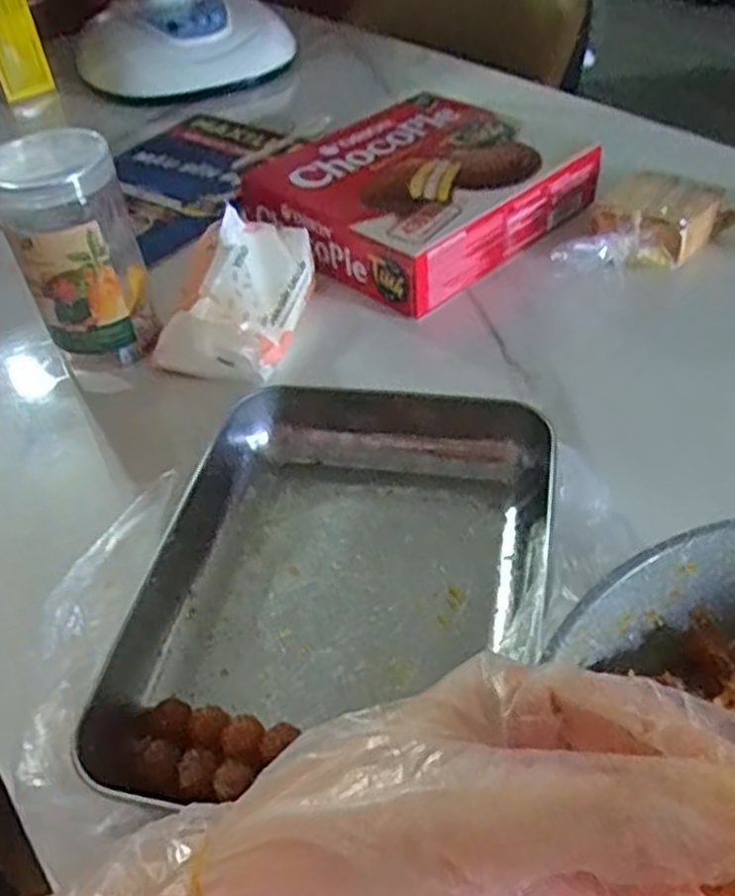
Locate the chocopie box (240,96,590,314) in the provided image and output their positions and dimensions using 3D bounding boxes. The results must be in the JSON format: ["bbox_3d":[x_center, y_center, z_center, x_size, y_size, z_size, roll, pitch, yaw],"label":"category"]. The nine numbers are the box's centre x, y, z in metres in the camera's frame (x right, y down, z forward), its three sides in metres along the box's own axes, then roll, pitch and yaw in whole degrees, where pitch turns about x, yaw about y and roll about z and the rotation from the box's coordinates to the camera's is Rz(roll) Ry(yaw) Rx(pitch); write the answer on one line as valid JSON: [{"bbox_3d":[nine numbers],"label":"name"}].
[{"bbox_3d":[0.048,-0.228,0.690,0.211,0.062,0.244,32,55,31],"label":"chocopie box"}]

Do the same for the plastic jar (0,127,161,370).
[{"bbox_3d":[-0.203,-0.136,0.547,0.081,0.151,0.074,-3,45,2],"label":"plastic jar"}]

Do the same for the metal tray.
[{"bbox_3d":[-0.009,0.059,0.414,0.197,0.050,0.216,6,46,11],"label":"metal tray"}]

